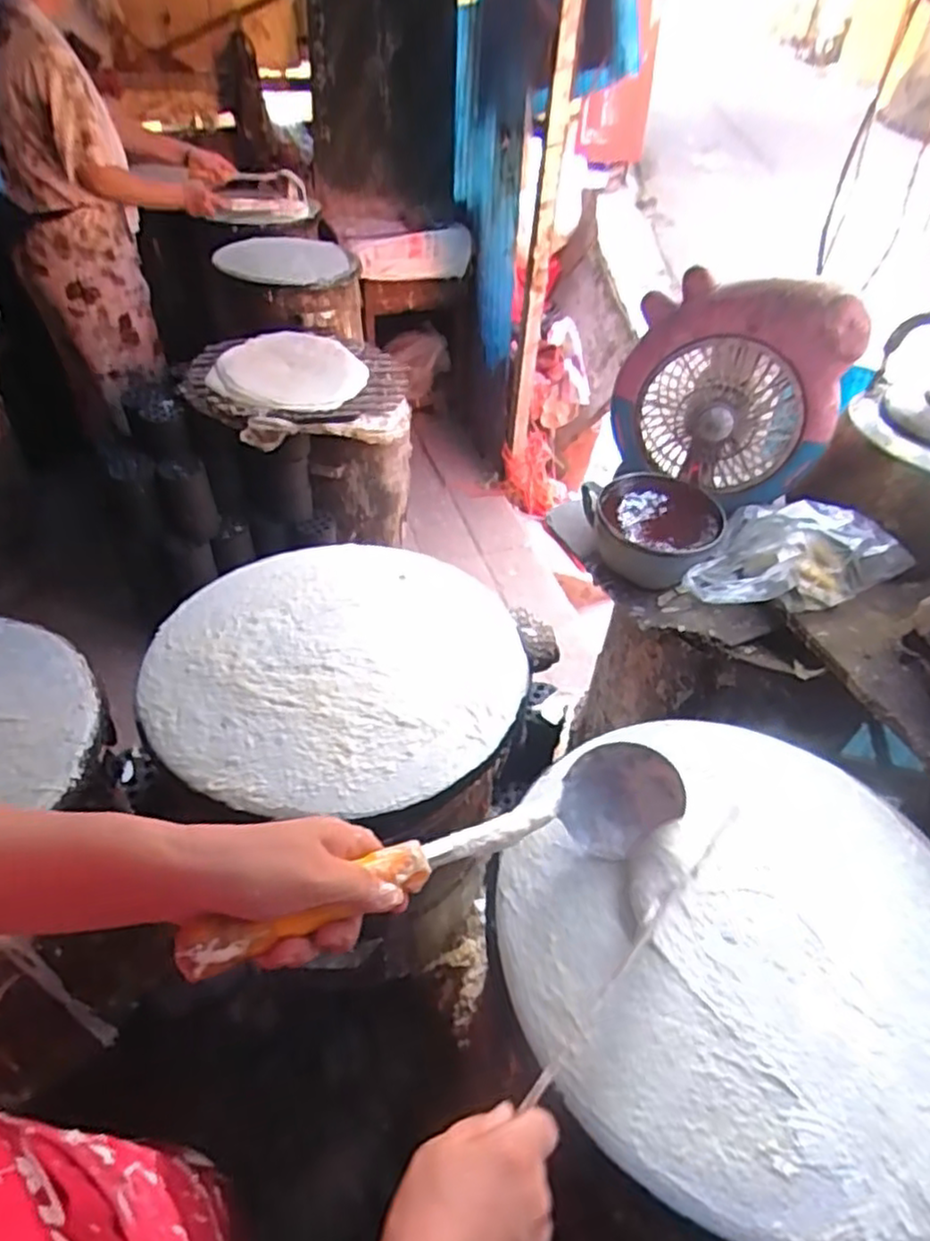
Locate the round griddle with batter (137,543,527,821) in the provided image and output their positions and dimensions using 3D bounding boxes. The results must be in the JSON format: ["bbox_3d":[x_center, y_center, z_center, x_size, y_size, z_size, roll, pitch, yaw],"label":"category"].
[{"bbox_3d":[-0.127,0.034,0.721,0.361,0.021,0.359,3,42,-3],"label":"round griddle with batter"}]

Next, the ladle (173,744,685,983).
[{"bbox_3d":[0.003,0.147,0.457,0.369,0.082,0.070,-2,39,-39],"label":"ladle"}]

